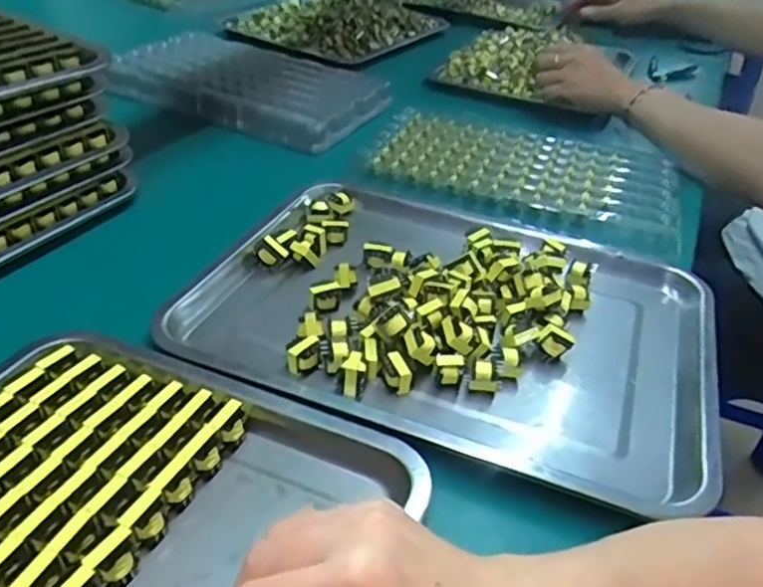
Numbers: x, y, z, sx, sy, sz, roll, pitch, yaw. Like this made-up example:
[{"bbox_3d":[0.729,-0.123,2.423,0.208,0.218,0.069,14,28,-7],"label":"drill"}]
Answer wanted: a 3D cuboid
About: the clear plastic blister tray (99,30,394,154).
[{"bbox_3d":[-0.186,-0.290,0.886,0.356,0.045,0.221,19,42,15],"label":"clear plastic blister tray"}]

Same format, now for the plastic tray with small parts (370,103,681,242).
[{"bbox_3d":[0.168,-0.154,0.746,0.346,0.017,0.191,18,38,14],"label":"plastic tray with small parts"}]

